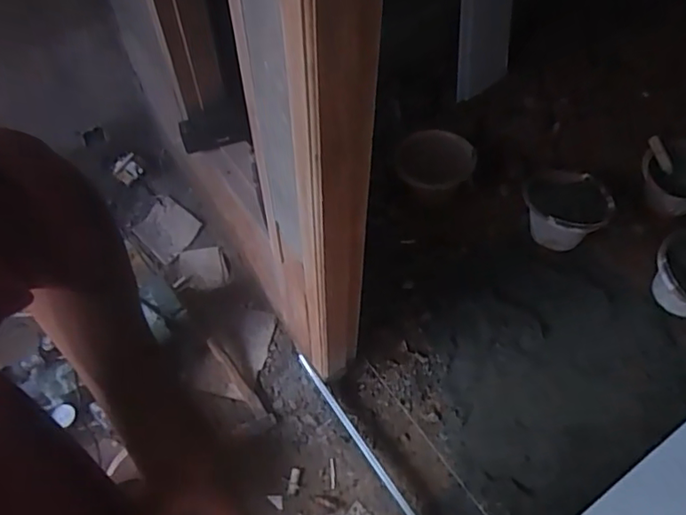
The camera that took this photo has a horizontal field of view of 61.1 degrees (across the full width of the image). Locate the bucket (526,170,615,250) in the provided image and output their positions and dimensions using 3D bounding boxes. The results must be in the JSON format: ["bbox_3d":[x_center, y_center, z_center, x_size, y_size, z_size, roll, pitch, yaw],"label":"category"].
[{"bbox_3d":[0.658,-0.139,1.733,0.240,0.167,0.201,7,58,3],"label":"bucket"}]

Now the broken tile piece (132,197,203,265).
[{"bbox_3d":[-0.509,-0.081,1.687,0.141,0.017,0.159,43,97,-1],"label":"broken tile piece"}]

